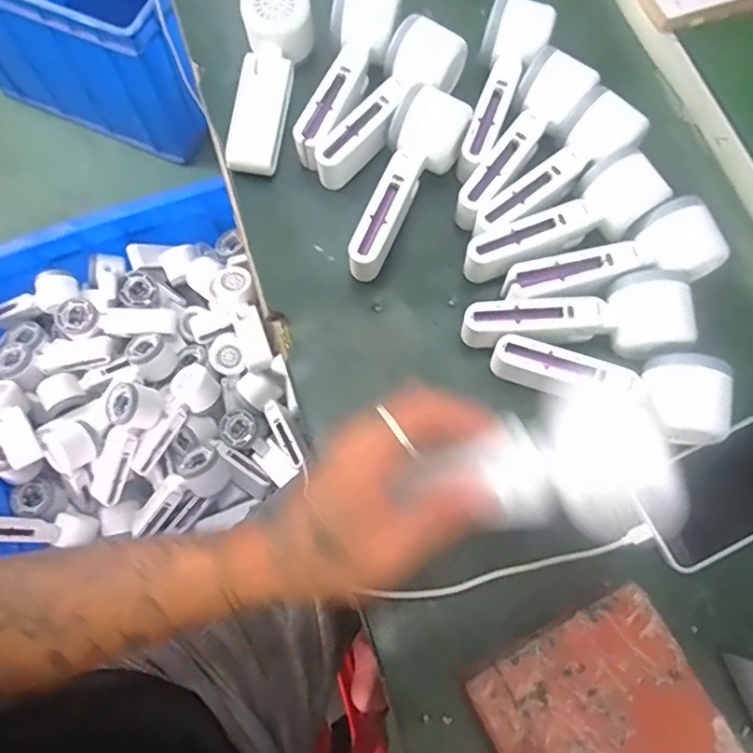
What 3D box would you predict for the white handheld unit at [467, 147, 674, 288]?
[{"bbox_3d":[0.148,-0.115,0.461,0.162,0.051,0.053,-29,76,-10],"label":"white handheld unit"}]

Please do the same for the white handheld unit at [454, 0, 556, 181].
[{"bbox_3d":[0.103,-0.239,0.486,0.055,0.045,0.166,18,73,4],"label":"white handheld unit"}]

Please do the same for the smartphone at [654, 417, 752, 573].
[{"bbox_3d":[0.264,0.081,0.426,0.145,0.007,0.073,-25,75,-9],"label":"smartphone"}]

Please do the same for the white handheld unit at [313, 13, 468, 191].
[{"bbox_3d":[0.005,-0.228,0.484,0.055,0.050,0.160,40,76,10],"label":"white handheld unit"}]

